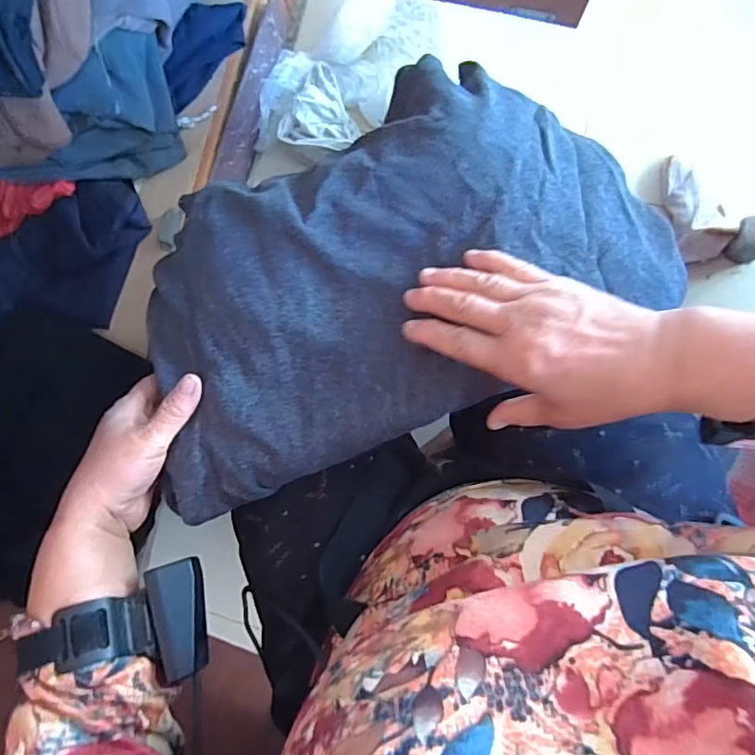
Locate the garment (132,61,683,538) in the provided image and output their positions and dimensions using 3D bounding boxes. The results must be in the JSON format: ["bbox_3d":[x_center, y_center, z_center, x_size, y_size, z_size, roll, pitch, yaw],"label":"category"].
[{"bbox_3d":[0.000,-0.079,0.400,0.380,0.059,0.227,-28,90,3],"label":"garment"}]

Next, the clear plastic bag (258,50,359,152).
[{"bbox_3d":[-0.102,-0.419,0.835,0.146,0.041,0.165,5,91,2],"label":"clear plastic bag"}]

